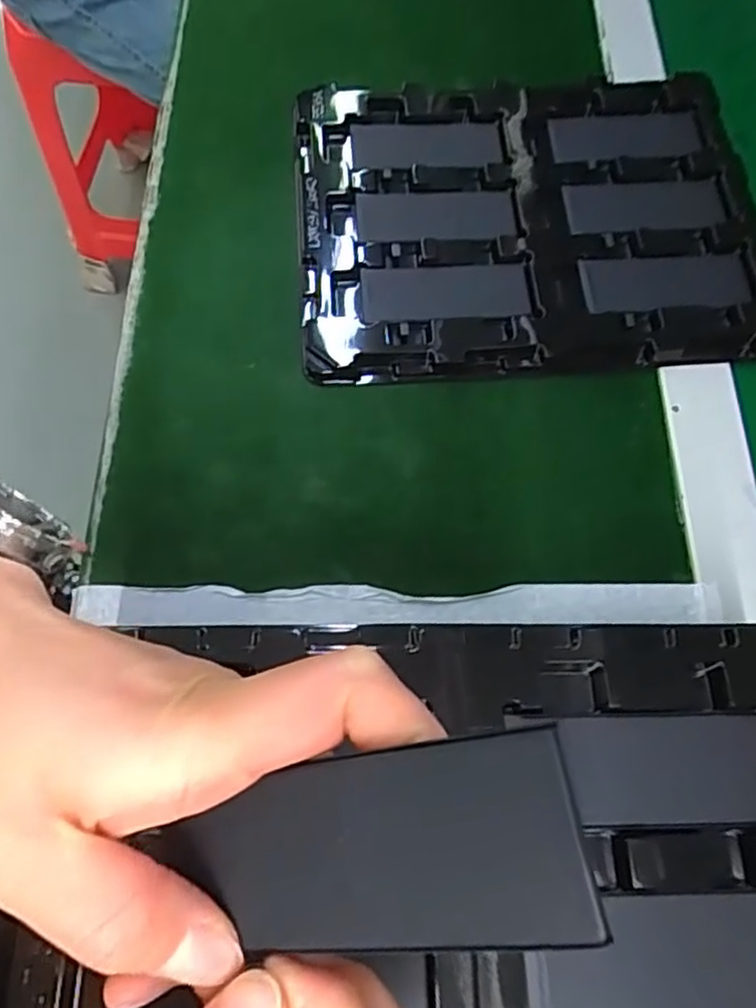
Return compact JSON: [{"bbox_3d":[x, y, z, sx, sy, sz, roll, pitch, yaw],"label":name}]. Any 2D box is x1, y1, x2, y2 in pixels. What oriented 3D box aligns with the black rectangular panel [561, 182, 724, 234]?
[{"bbox_3d":[0.163,-0.183,0.421,0.096,0.005,0.041,-2,68,-1],"label":"black rectangular panel"}]

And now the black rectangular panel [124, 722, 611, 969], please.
[{"bbox_3d":[-0.003,0.071,0.135,0.085,0.006,0.037,-19,81,20],"label":"black rectangular panel"}]

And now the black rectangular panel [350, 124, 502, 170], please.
[{"bbox_3d":[0.030,-0.229,0.437,0.094,0.008,0.039,5,68,2],"label":"black rectangular panel"}]

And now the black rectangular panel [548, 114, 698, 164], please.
[{"bbox_3d":[0.157,-0.236,0.440,0.092,0.007,0.042,0,68,0],"label":"black rectangular panel"}]

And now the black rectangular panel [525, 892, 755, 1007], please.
[{"bbox_3d":[0.096,0.149,0.223,0.092,0.004,0.038,0,68,-1],"label":"black rectangular panel"}]

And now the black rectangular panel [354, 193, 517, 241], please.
[{"bbox_3d":[0.034,-0.174,0.413,0.094,0.004,0.038,3,68,1],"label":"black rectangular panel"}]

